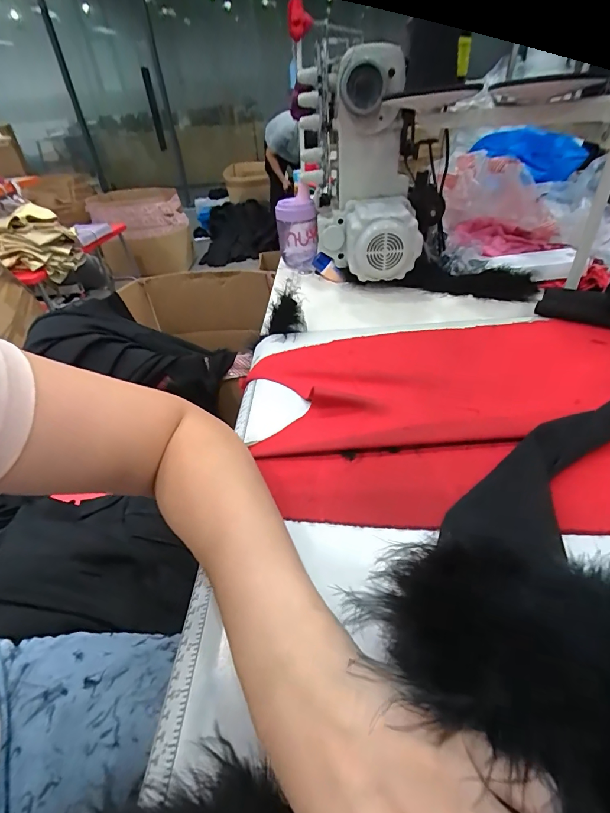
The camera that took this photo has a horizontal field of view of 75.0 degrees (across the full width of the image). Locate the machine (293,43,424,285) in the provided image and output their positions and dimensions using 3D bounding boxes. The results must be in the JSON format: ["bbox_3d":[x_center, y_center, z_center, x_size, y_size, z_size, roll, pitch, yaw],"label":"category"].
[{"bbox_3d":[0.091,-0.380,0.671,0.172,0.305,0.238,-2,38,3],"label":"machine"}]

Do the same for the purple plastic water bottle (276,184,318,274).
[{"bbox_3d":[-0.014,-0.341,0.788,0.073,0.139,0.061,-10,38,-8],"label":"purple plastic water bottle"}]

